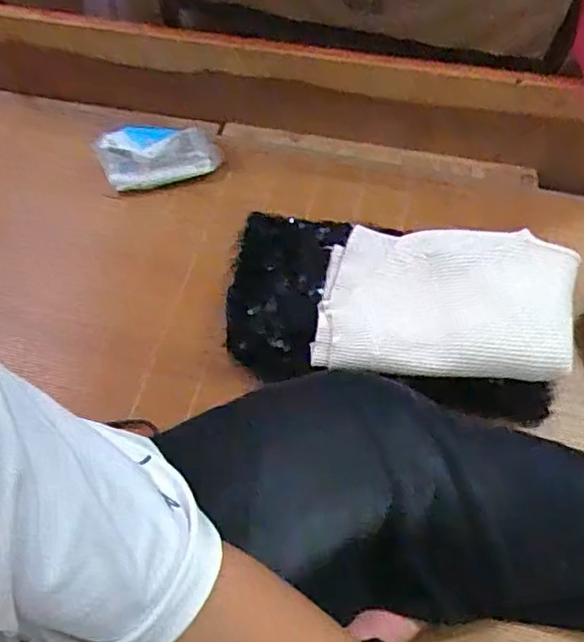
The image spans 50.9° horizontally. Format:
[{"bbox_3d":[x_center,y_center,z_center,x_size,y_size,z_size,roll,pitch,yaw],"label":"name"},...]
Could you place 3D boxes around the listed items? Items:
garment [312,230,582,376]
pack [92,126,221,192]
[{"bbox_3d":[0.172,-0.027,0.709,0.272,0.054,0.193,9,61,7],"label":"garment"},{"bbox_3d":[-0.195,-0.247,0.902,0.170,0.069,0.078,-15,60,-7],"label":"pack"}]

